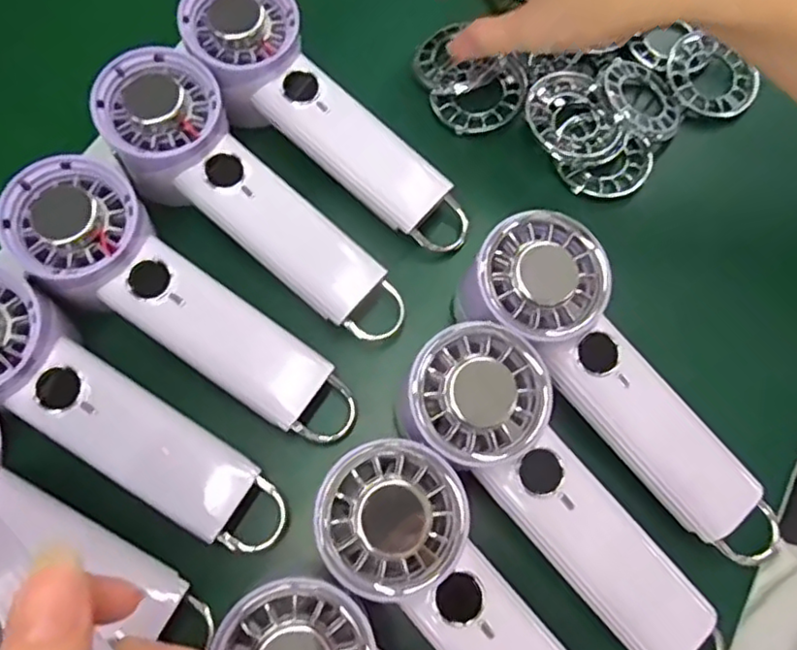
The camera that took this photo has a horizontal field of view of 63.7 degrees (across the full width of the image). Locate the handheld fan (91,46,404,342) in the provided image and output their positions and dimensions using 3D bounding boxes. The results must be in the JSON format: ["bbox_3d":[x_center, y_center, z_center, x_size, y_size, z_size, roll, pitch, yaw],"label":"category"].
[{"bbox_3d":[-0.078,-0.063,0.348,0.197,0.052,0.062,43,72,-3],"label":"handheld fan"}]

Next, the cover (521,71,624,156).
[{"bbox_3d":[0.101,-0.121,0.377,0.048,0.019,0.054,-28,73,-10],"label":"cover"}]

